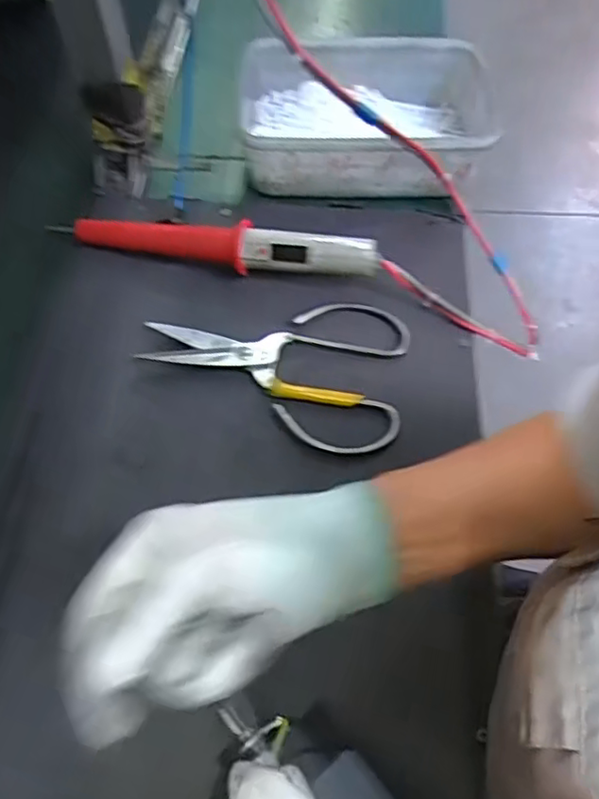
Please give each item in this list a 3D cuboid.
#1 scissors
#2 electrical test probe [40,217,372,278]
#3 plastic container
[{"bbox_3d":[-0.019,-0.031,0.483,0.193,0.010,0.131,9,59,6],"label":"scissors"},{"bbox_3d":[-0.072,-0.127,0.531,0.268,0.038,0.029,11,59,7],"label":"electrical test probe"},{"bbox_3d":[0.058,-0.258,0.591,0.221,0.065,0.170,0,58,2],"label":"plastic container"}]

